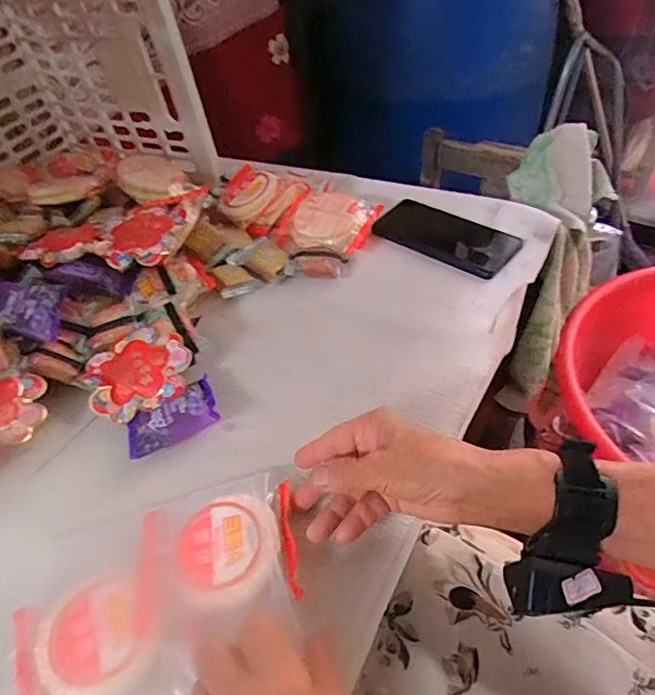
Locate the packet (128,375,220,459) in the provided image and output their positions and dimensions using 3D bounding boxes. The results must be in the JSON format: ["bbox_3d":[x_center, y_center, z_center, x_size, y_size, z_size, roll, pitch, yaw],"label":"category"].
[{"bbox_3d":[-0.136,0.064,0.460,0.081,0.018,0.050,-26,47,-20],"label":"packet"}]

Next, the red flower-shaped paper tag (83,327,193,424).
[{"bbox_3d":[-0.176,0.022,0.492,0.094,0.015,0.087,-27,59,-9],"label":"red flower-shaped paper tag"}]

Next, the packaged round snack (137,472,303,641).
[{"bbox_3d":[-0.077,0.140,0.365,0.104,0.015,0.105,-10,44,-5],"label":"packaged round snack"}]

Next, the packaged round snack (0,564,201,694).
[{"bbox_3d":[-0.152,0.196,0.341,0.124,0.023,0.092,-13,44,-8],"label":"packaged round snack"}]

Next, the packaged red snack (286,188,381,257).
[{"bbox_3d":[0.004,-0.150,0.620,0.097,0.025,0.085,19,66,11],"label":"packaged red snack"}]

